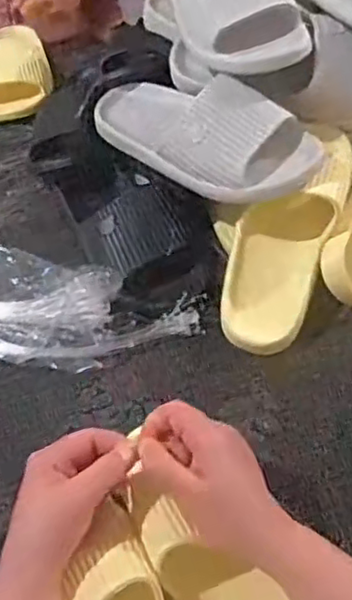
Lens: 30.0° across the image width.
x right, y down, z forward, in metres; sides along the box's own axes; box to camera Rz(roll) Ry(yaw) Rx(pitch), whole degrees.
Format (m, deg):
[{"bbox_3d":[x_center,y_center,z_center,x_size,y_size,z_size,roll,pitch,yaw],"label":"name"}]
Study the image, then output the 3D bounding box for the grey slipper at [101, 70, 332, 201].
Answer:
[{"bbox_3d":[0.016,-0.180,0.673,0.267,0.064,0.099,31,60,27],"label":"grey slipper"}]

